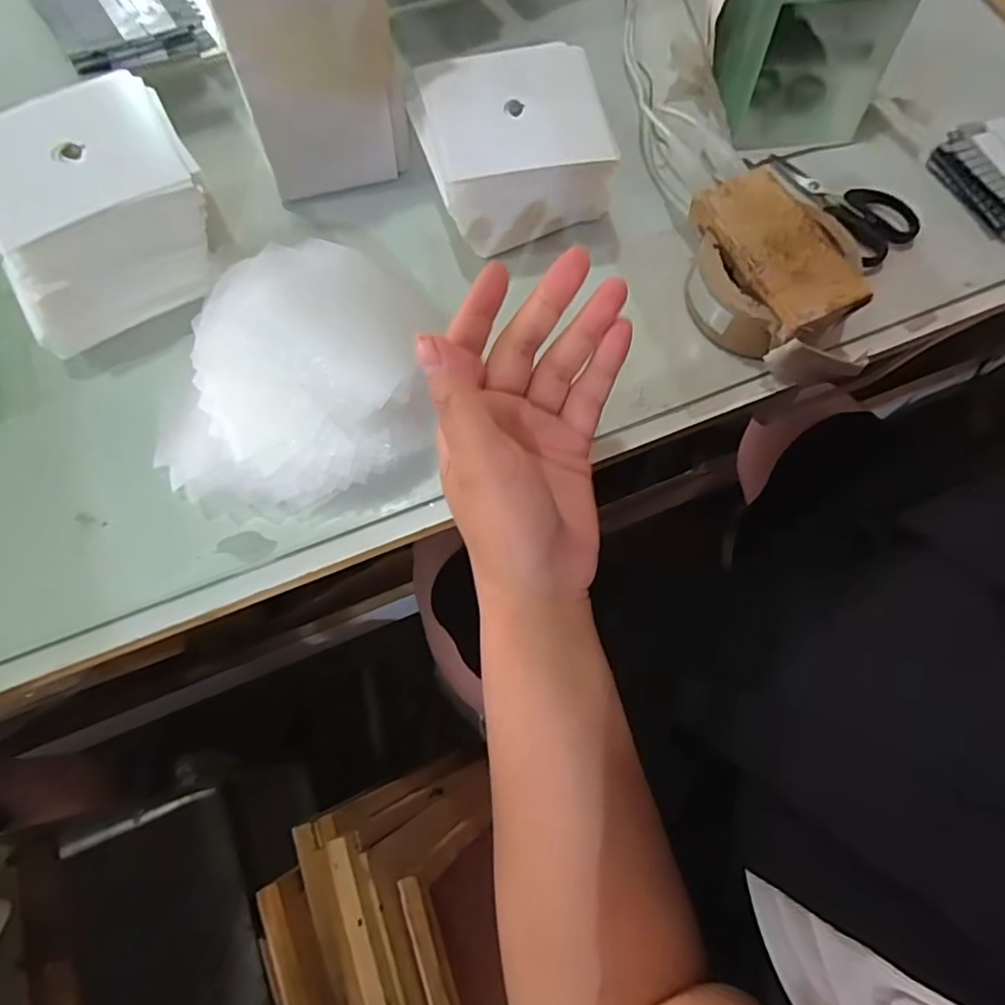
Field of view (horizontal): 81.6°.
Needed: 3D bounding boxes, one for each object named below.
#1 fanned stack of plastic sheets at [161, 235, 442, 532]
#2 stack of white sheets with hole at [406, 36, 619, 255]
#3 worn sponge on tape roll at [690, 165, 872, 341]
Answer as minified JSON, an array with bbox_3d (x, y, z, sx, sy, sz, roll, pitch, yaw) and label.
[{"bbox_3d":[-0.114,-0.064,0.327,0.170,0.063,0.140,-37,75,-13],"label":"fanned stack of plastic sheets"},{"bbox_3d":[0.009,-0.219,0.376,0.113,0.073,0.111,-14,71,-5],"label":"stack of white sheets with hole"},{"bbox_3d":[0.166,-0.151,0.347,0.057,0.011,0.111,-24,72,-9],"label":"worn sponge on tape roll"}]

